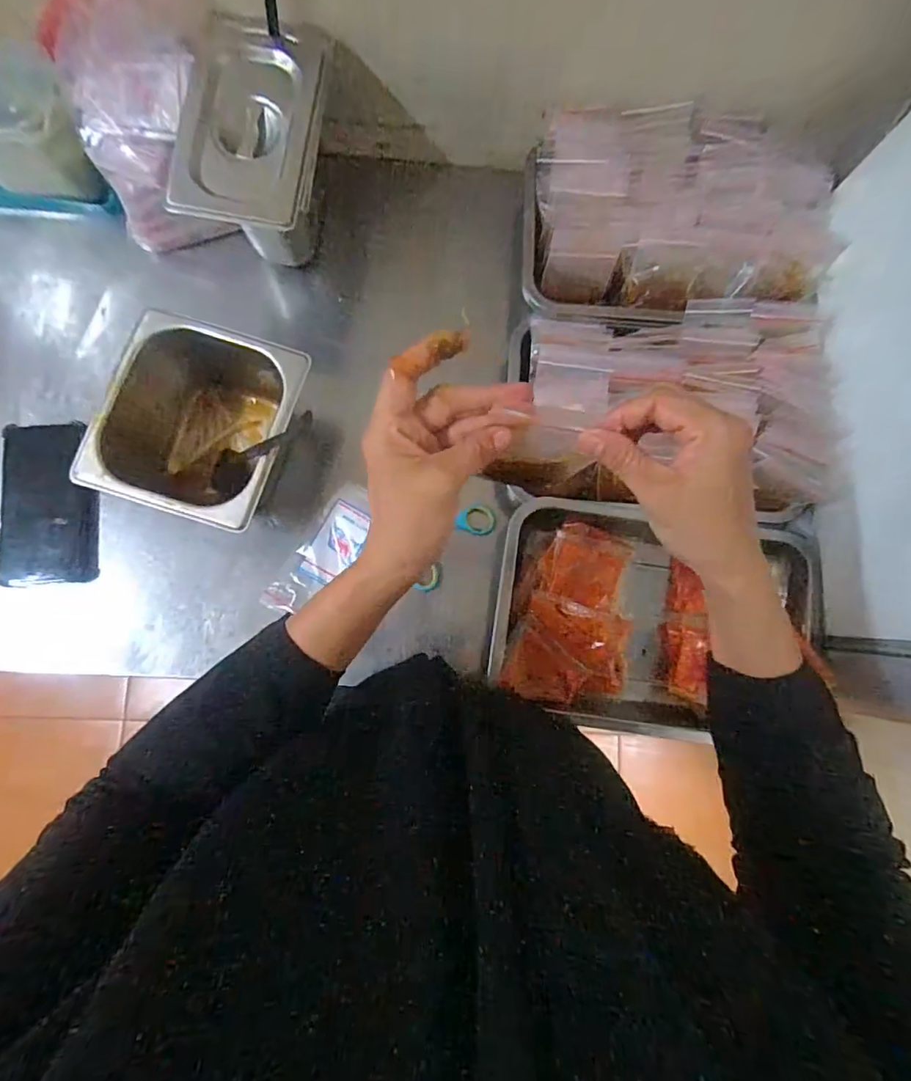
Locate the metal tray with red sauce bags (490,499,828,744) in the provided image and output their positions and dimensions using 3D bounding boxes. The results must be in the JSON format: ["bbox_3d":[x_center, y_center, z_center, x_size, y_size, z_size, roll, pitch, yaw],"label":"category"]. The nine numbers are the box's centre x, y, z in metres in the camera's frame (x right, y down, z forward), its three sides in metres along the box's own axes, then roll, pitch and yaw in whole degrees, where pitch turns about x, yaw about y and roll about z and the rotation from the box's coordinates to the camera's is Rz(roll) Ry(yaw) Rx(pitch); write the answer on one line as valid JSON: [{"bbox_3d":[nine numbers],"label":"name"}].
[{"bbox_3d":[0.192,0.081,0.539,0.306,0.067,0.201,9,82,-3],"label":"metal tray with red sauce bags"}]

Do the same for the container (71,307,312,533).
[{"bbox_3d":[-0.235,-0.108,0.518,0.157,0.097,0.175,17,82,-1],"label":"container"}]

